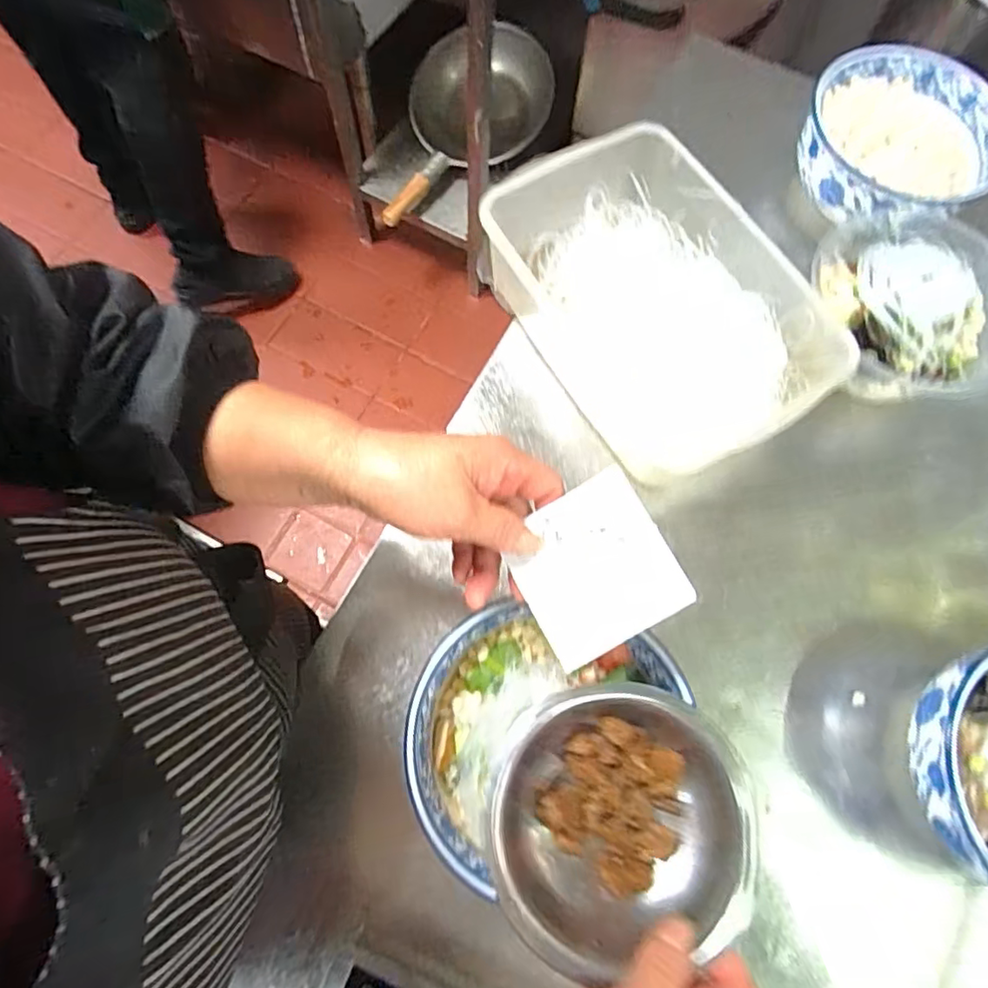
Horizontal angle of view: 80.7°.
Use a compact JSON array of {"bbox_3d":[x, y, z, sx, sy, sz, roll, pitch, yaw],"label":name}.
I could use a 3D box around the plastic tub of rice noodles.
[{"bbox_3d":[0.132,-0.165,0.487,0.182,0.082,0.291,-33,76,-12],"label":"plastic tub of rice noodles"}]

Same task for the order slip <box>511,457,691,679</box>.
[{"bbox_3d":[0.052,0.039,0.304,0.078,0.005,0.079,-31,85,5],"label":"order slip"}]

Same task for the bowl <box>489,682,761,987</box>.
[{"bbox_3d":[0.065,0.171,0.307,0.121,0.052,0.128,1,72,-2],"label":"bowl"}]

